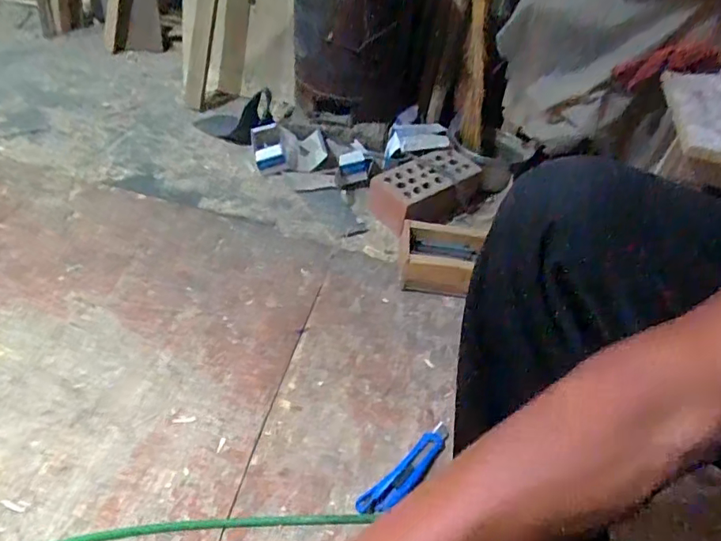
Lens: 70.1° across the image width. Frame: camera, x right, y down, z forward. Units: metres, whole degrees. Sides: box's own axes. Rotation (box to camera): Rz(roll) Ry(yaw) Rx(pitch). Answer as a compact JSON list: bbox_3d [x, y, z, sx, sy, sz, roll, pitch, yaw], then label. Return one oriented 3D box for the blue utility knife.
[{"bbox_3d":[0.066,0.274,0.699,0.037,0.017,0.170,37,51,28],"label":"blue utility knife"}]

